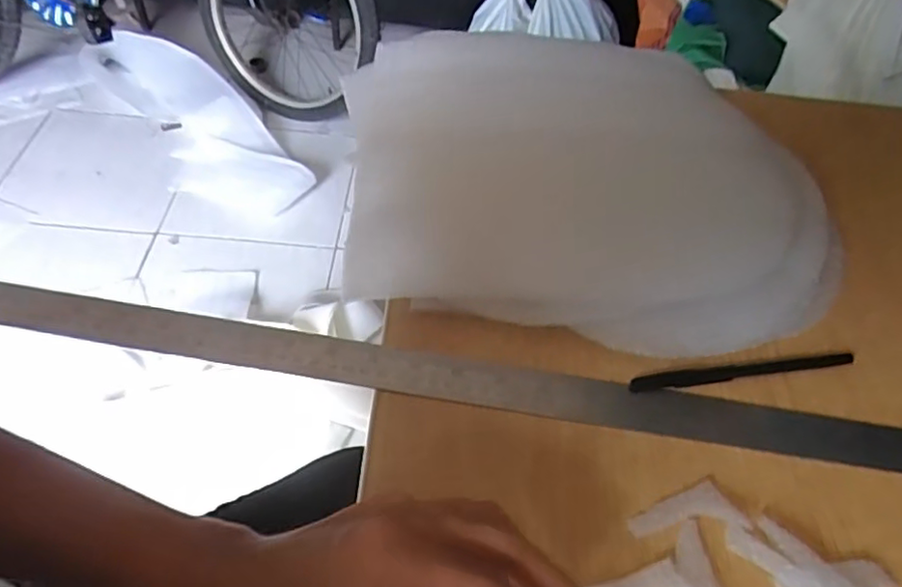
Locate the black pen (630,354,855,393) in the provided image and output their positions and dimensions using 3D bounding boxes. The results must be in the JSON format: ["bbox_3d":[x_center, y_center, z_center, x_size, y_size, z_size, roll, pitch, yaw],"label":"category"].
[{"bbox_3d":[0.182,0.047,0.379,0.148,0.004,0.009,-5,53,-9],"label":"black pen"}]

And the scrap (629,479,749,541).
[{"bbox_3d":[0.121,0.113,0.319,0.059,0.005,0.025,-4,53,-9],"label":"scrap"}]

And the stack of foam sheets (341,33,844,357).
[{"bbox_3d":[0.091,-0.091,0.447,0.334,0.063,0.295,-2,53,-7],"label":"stack of foam sheets"}]

